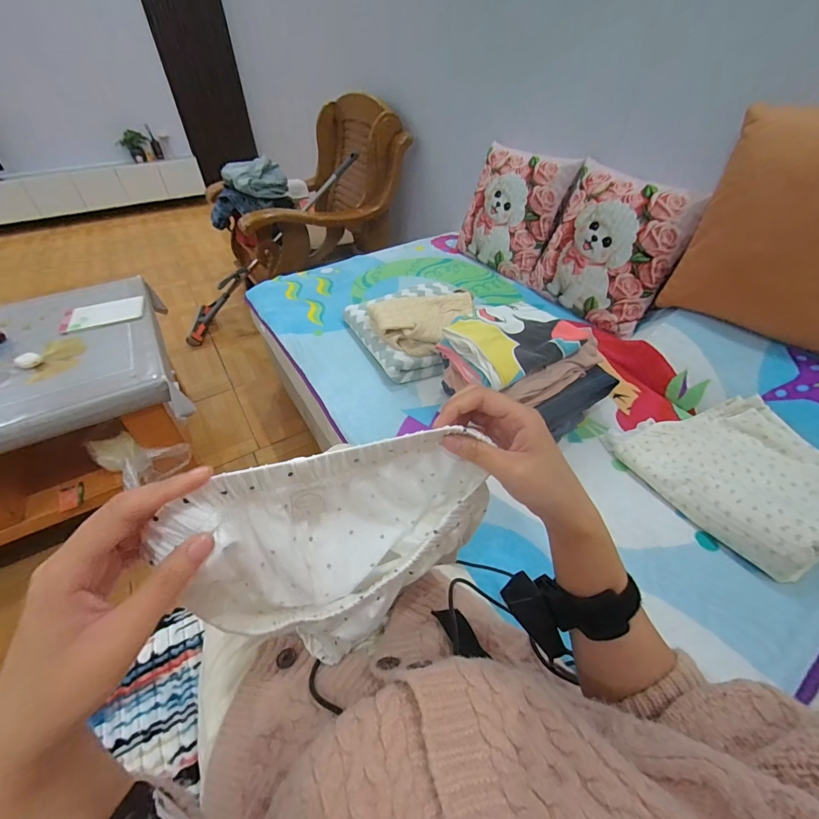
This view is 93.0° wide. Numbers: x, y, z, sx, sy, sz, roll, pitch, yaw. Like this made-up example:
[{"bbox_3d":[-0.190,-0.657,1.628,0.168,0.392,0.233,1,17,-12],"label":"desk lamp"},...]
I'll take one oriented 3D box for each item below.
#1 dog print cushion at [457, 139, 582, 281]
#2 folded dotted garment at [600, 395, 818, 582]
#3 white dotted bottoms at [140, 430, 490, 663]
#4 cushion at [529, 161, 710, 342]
[{"bbox_3d":[0.343,-0.659,1.306,0.110,0.349,0.351,-15,44,-41],"label":"dog print cushion"},{"bbox_3d":[0.582,0.102,0.689,0.292,0.073,0.333,-18,45,-18],"label":"folded dotted garment"},{"bbox_3d":[-0.040,0.109,0.305,0.227,0.193,0.058,-20,46,-20],"label":"white dotted bottoms"},{"bbox_3d":[0.535,-0.439,1.065,0.120,0.352,0.377,-16,46,-37],"label":"cushion"}]

